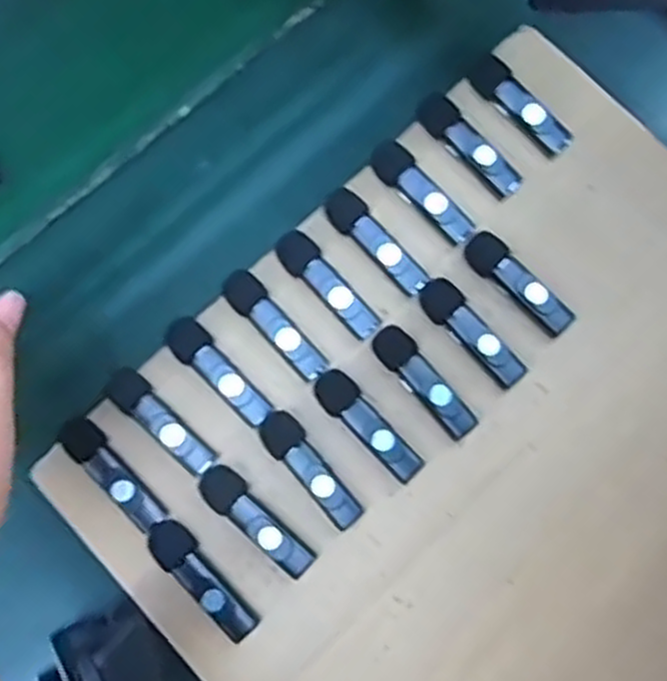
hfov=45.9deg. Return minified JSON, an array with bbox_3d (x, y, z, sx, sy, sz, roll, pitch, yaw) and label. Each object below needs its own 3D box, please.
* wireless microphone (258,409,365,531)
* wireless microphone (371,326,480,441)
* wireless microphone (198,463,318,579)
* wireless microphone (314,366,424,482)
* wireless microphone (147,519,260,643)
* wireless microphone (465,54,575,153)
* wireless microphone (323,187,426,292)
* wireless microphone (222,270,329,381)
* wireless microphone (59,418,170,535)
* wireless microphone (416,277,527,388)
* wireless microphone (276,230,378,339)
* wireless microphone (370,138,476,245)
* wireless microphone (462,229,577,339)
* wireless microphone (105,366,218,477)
[{"bbox_3d":[-0.011,0.061,0.377,0.019,0.015,0.064,-43,83,-9],"label":"wireless microphone"},{"bbox_3d":[0.045,0.020,0.384,0.018,0.014,0.063,-42,83,-9],"label":"wireless microphone"},{"bbox_3d":[-0.036,0.084,0.371,0.065,0.011,0.019,39,80,6],"label":"wireless microphone"},{"bbox_3d":[0.017,0.041,0.380,0.018,0.013,0.064,-44,83,-9],"label":"wireless microphone"},{"bbox_3d":[-0.062,0.111,0.364,0.018,0.009,0.065,-42,82,-9],"label":"wireless microphone"},{"bbox_3d":[0.099,-0.125,0.412,0.064,0.012,0.018,44,81,7],"label":"wireless microphone"},{"bbox_3d":[0.022,-0.051,0.398,0.065,0.009,0.018,43,81,7],"label":"wireless microphone"},{"bbox_3d":[-0.028,-0.008,0.387,0.018,0.010,0.065,-44,83,-9],"label":"wireless microphone"},{"bbox_3d":[-0.105,0.063,0.376,0.064,0.012,0.018,44,81,7],"label":"wireless microphone"},{"bbox_3d":[0.069,-0.005,0.389,0.018,0.016,0.064,-44,83,-9],"label":"wireless microphone"},{"bbox_3d":[-0.003,-0.029,0.391,0.018,0.010,0.065,-44,83,-9],"label":"wireless microphone"},{"bbox_3d":[0.045,-0.076,0.403,0.019,0.010,0.067,-40,82,-8],"label":"wireless microphone"},{"bbox_3d":[0.093,-0.029,0.396,0.019,0.017,0.063,-44,83,-9],"label":"wireless microphone"},{"bbox_3d":[-0.083,0.039,0.382,0.062,0.016,0.017,41,81,6],"label":"wireless microphone"}]

